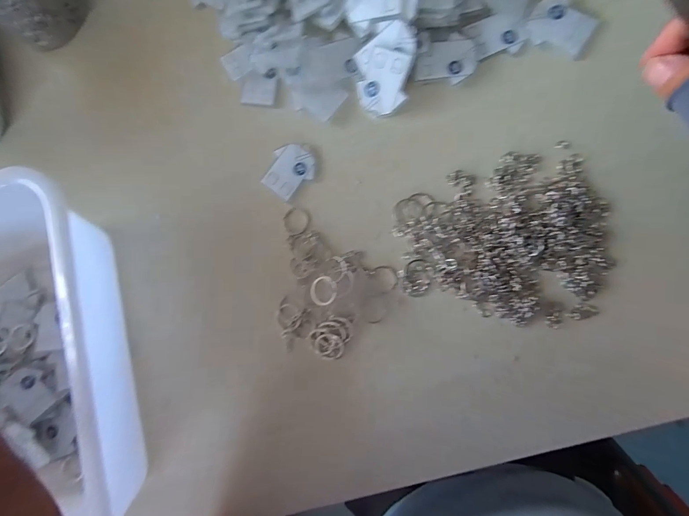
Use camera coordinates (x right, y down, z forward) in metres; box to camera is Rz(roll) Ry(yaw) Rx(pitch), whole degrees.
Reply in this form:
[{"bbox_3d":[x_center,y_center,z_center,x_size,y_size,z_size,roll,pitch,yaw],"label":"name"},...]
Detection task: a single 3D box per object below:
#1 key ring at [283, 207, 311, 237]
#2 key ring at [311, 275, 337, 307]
[{"bbox_3d":[-0.045,-0.035,0.308,0.027,0.004,0.027,-1,86,10],"label":"key ring"},{"bbox_3d":[-0.019,0.030,0.294,0.025,0.006,0.026,-1,86,10],"label":"key ring"}]

